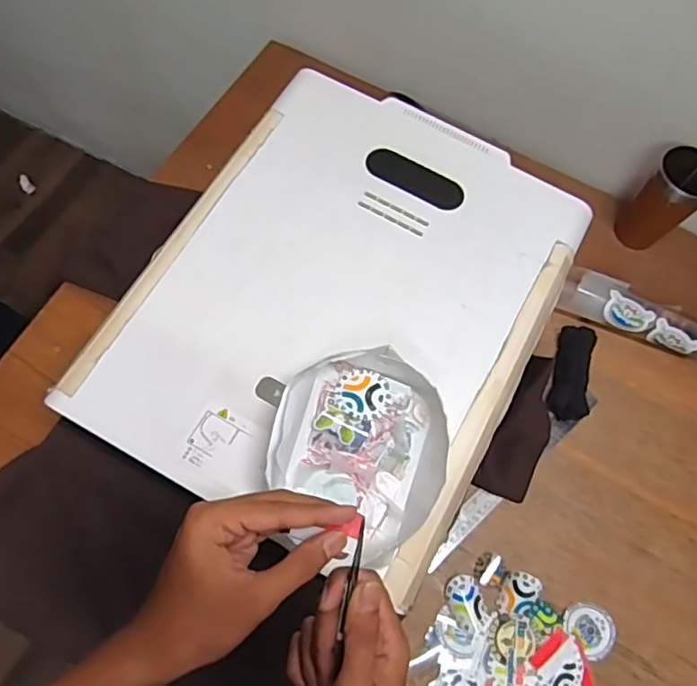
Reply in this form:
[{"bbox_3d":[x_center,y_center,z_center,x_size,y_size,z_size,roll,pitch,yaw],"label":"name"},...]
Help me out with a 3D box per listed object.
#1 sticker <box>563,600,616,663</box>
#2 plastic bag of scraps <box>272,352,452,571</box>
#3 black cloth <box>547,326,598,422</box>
[{"bbox_3d":[0.280,0.328,0.673,0.051,0.005,0.058,-36,69,-12],"label":"sticker"},{"bbox_3d":[0.010,0.100,0.542,0.155,0.052,0.179,19,69,3],"label":"plastic bag of scraps"},{"bbox_3d":[0.299,0.038,0.773,0.050,0.015,0.128,16,69,2],"label":"black cloth"}]

